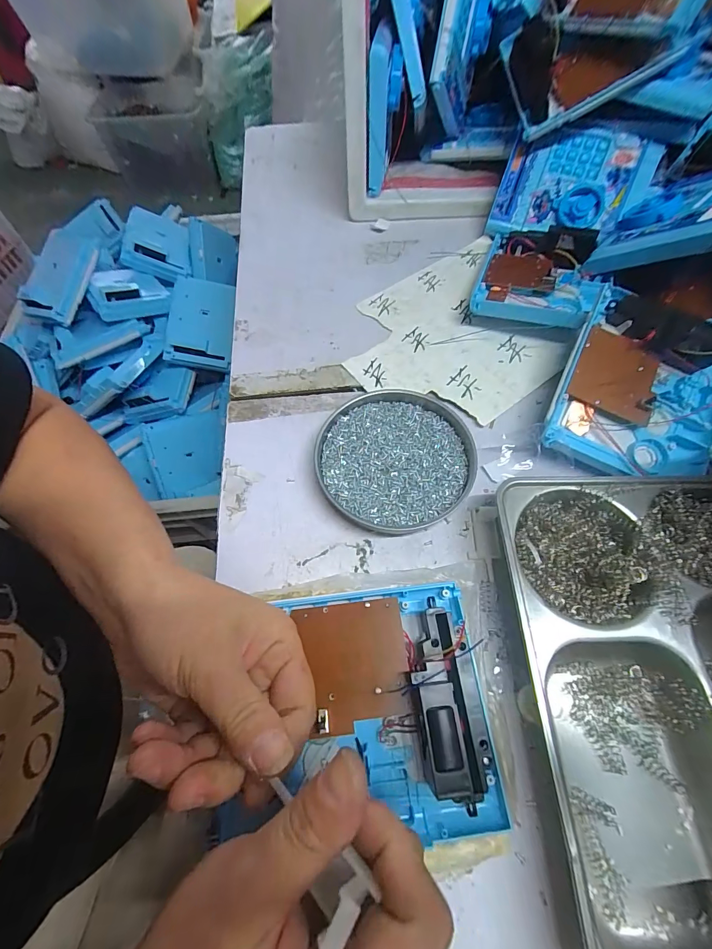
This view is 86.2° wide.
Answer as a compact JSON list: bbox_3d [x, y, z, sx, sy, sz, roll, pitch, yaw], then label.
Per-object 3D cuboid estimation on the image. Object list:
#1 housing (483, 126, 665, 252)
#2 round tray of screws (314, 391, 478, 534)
[{"bbox_3d":[0.254,-0.343,0.453,0.158,0.024,0.125,21,99,14],"label":"housing"},{"bbox_3d":[0.037,-0.017,0.346,0.135,0.015,0.138,0,63,1],"label":"round tray of screws"}]

